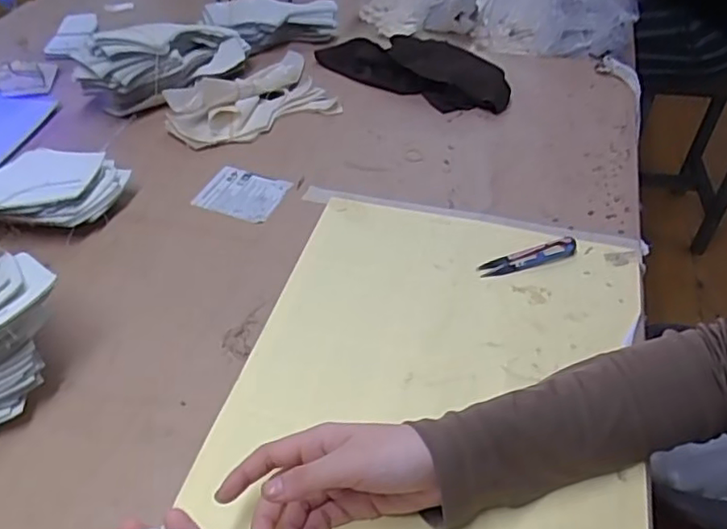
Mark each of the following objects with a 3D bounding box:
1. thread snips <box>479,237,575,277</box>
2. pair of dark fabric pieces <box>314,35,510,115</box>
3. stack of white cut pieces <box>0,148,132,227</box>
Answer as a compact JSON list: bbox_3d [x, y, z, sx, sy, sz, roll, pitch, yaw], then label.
[{"bbox_3d":[0.157,-0.007,0.591,0.101,0.006,0.021,-15,47,-14],"label":"thread snips"},{"bbox_3d":[0.067,-0.265,0.825,0.270,0.036,0.095,24,50,22],"label":"pair of dark fabric pieces"},{"bbox_3d":[-0.367,-0.079,0.652,0.228,0.043,0.107,8,46,8],"label":"stack of white cut pieces"}]

